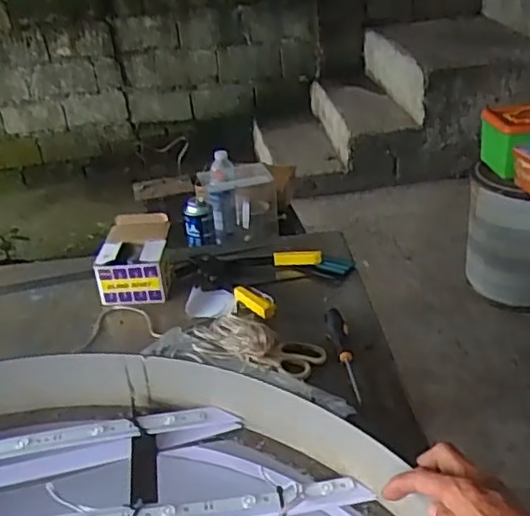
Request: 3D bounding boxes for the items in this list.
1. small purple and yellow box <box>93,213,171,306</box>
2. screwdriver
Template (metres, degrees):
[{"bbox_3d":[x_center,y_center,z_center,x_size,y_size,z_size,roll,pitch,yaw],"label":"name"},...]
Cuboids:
[{"bbox_3d":[-0.231,0.002,1.171,0.119,0.094,0.175,-4,29,0],"label":"small purple and yellow box"},{"bbox_3d":[0.112,0.138,0.925,0.031,0.031,0.192,-4,29,0],"label":"screwdriver"}]

